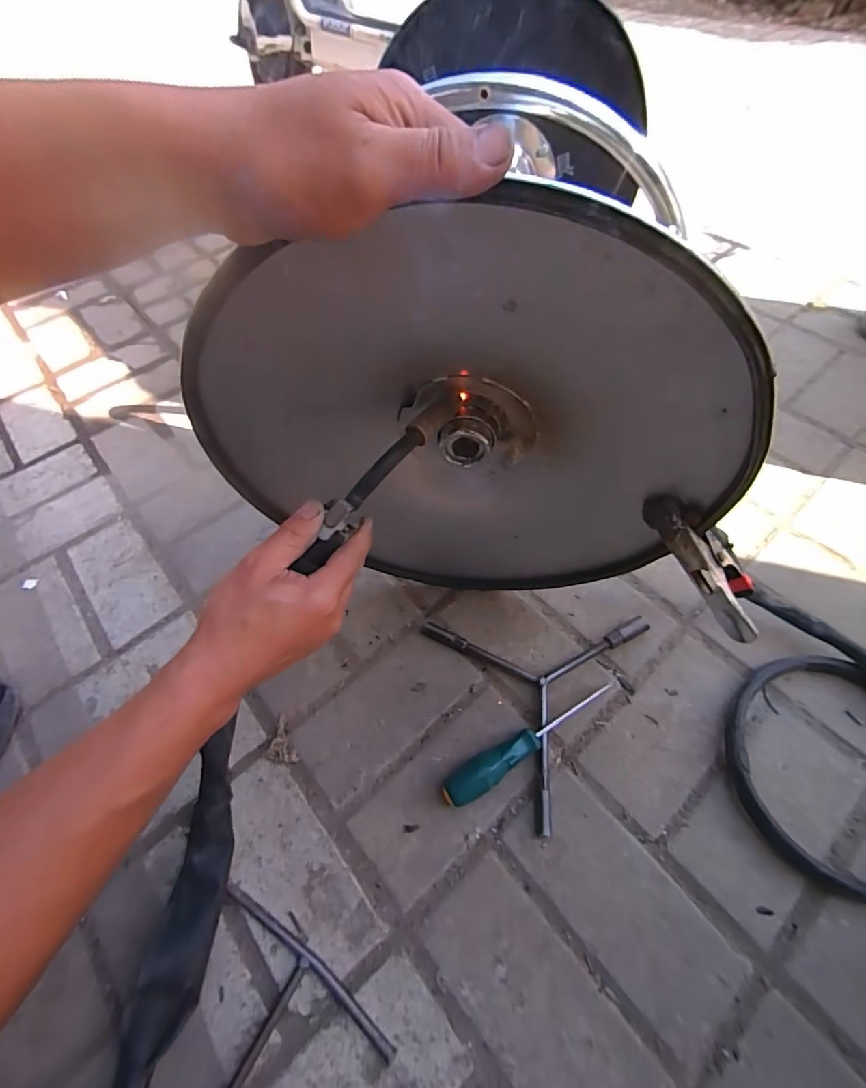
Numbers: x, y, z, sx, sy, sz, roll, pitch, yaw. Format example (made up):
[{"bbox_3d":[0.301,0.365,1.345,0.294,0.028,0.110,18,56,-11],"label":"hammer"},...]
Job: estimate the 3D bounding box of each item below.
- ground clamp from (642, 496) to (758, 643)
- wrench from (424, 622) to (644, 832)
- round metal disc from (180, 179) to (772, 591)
[{"bbox_3d":[0.239,0.012,0.410,0.167,0.023,0.064,41,59,-23],"label":"ground clamp"},{"bbox_3d":[0.131,0.128,0.486,0.206,0.016,0.222,-27,59,-13],"label":"wrench"},{"bbox_3d":[0.025,-0.075,0.378,0.388,0.380,0.080,8,58,9],"label":"round metal disc"}]

